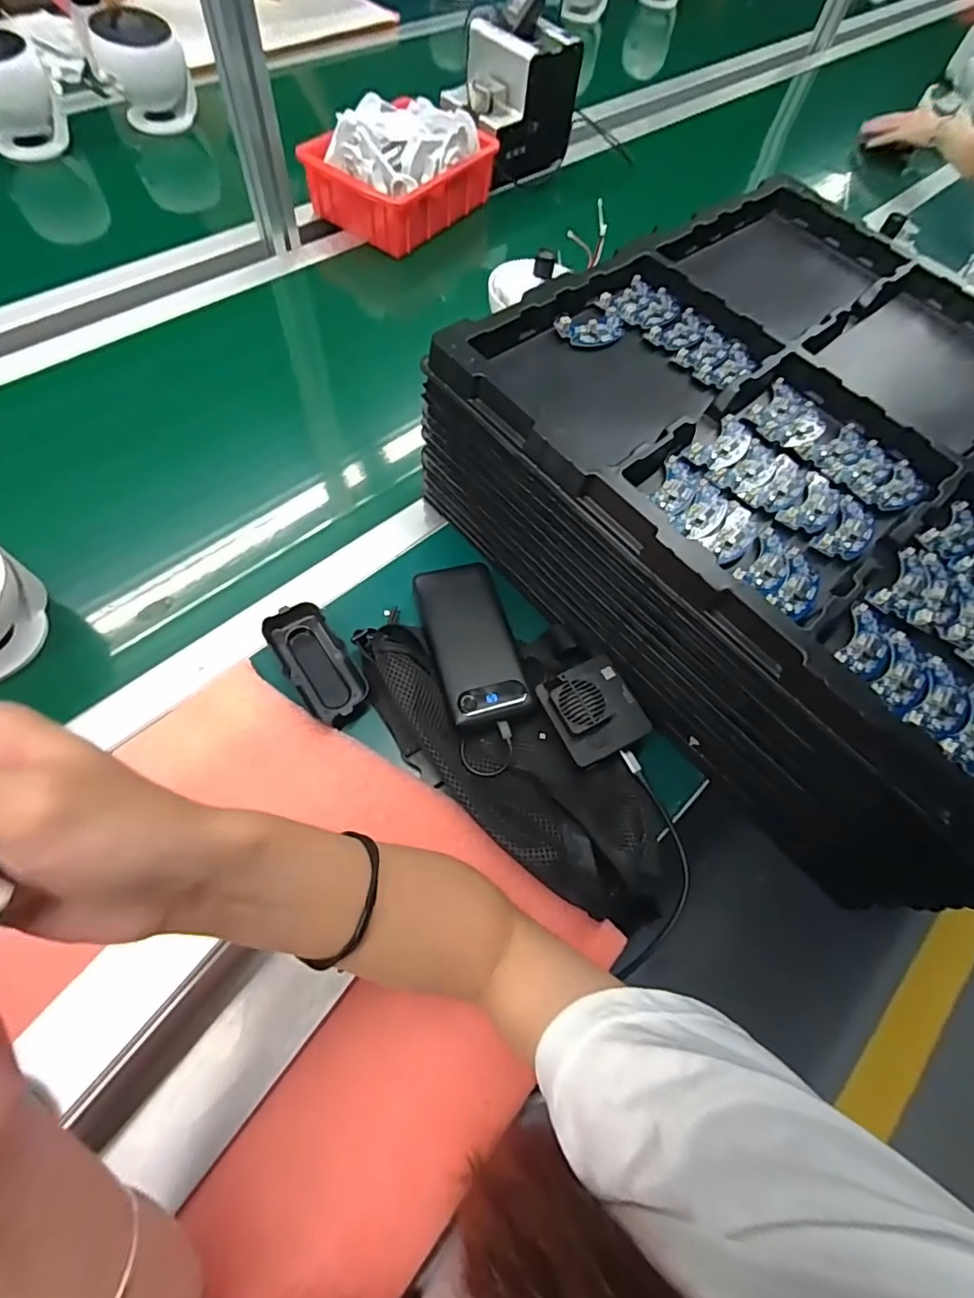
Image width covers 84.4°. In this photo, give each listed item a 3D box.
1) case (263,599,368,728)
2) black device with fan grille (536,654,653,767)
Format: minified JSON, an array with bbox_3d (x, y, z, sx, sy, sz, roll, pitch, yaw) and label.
[{"bbox_3d":[-0.144,0.014,0.459,0.052,0.029,0.110,-31,69,-16],"label":"case"},{"bbox_3d":[0.089,0.047,0.441,0.073,0.020,0.077,-24,67,-14],"label":"black device with fan grille"}]

